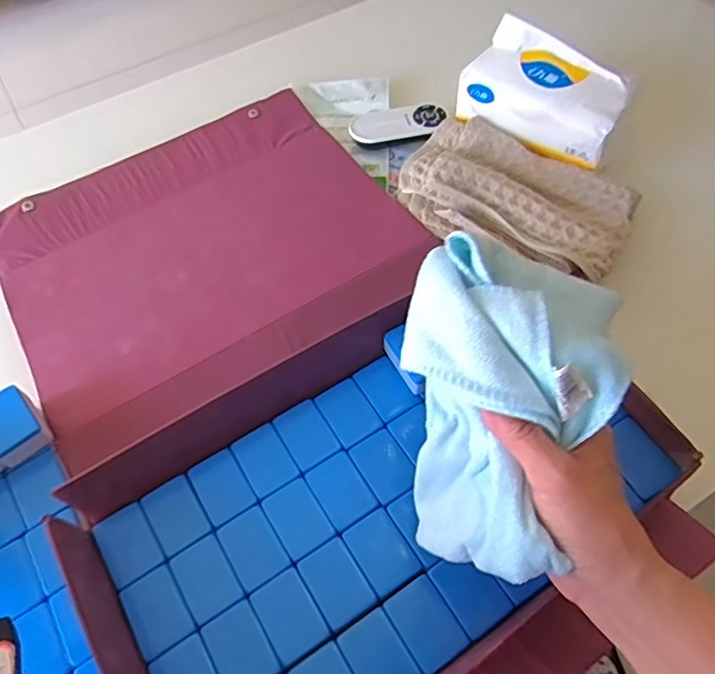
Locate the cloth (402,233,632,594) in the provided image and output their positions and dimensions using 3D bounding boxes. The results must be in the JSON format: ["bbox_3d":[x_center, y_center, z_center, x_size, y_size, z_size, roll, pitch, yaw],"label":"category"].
[{"bbox_3d":[0.078,0.038,0.315,0.110,0.101,0.160,10,60,8],"label":"cloth"}]

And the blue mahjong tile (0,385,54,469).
[{"bbox_3d":[-0.261,0.066,0.432,0.040,0.021,0.053,-38,65,-19],"label":"blue mahjong tile"}]

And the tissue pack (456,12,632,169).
[{"bbox_3d":[0.188,-0.248,0.579,0.156,0.083,0.072,28,64,17],"label":"tissue pack"}]

